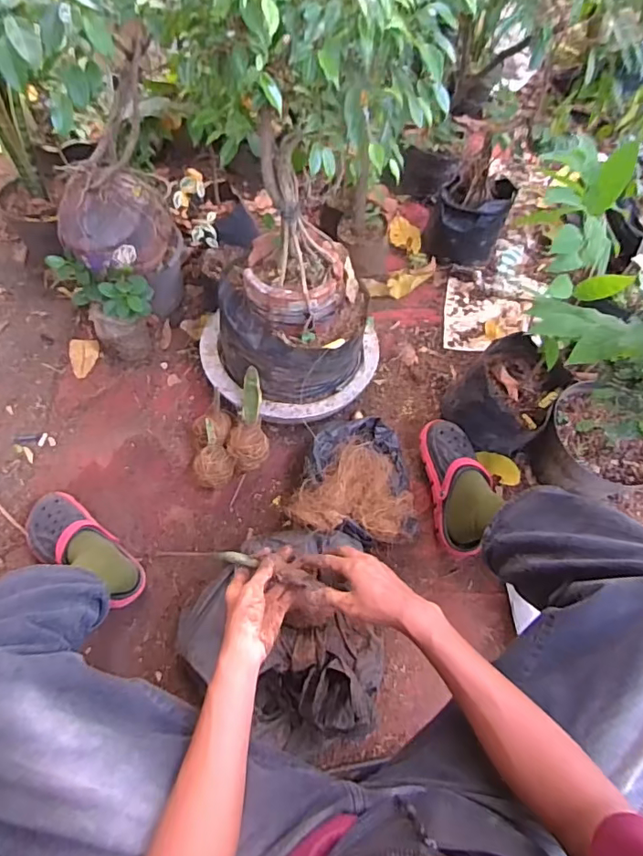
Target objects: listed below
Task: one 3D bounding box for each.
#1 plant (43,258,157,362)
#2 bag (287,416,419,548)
[{"bbox_3d":[-0.453,-0.270,1.120,0.167,0.215,0.124,40,65,23],"label":"plant"},{"bbox_3d":[0.070,0.095,0.945,0.223,0.092,0.230,6,57,4],"label":"bag"}]

